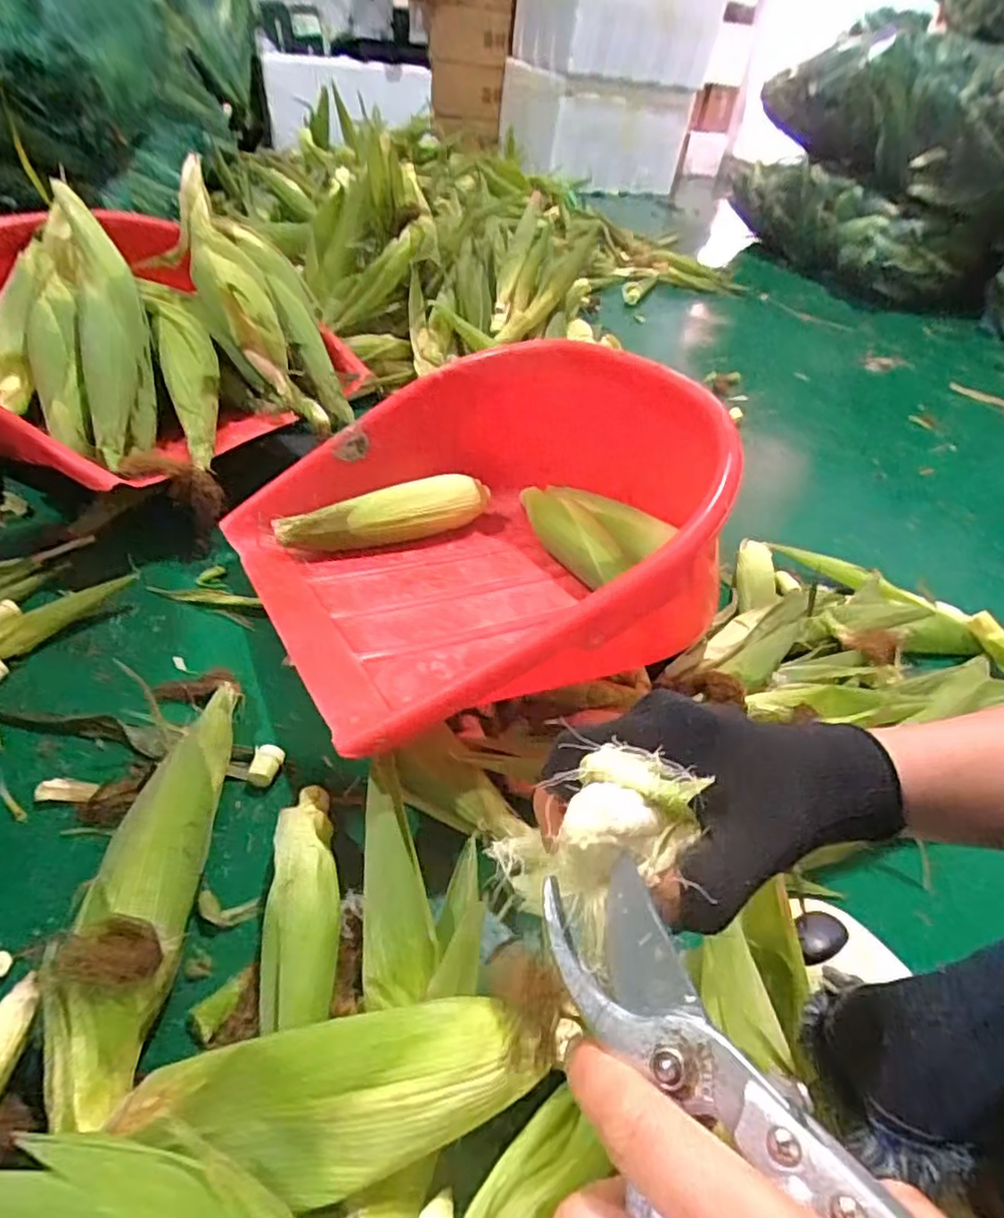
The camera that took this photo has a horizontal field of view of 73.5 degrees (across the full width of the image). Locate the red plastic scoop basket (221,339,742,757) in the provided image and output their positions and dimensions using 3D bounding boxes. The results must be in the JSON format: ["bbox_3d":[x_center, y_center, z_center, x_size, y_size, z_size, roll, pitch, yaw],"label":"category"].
[{"bbox_3d":[0.005,-0.106,0.693,0.494,0.227,0.456,-19,48,-26],"label":"red plastic scoop basket"}]

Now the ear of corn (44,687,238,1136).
[{"bbox_3d":[-0.242,0.170,0.475,0.061,0.058,0.312,2,39,-5],"label":"ear of corn"}]

